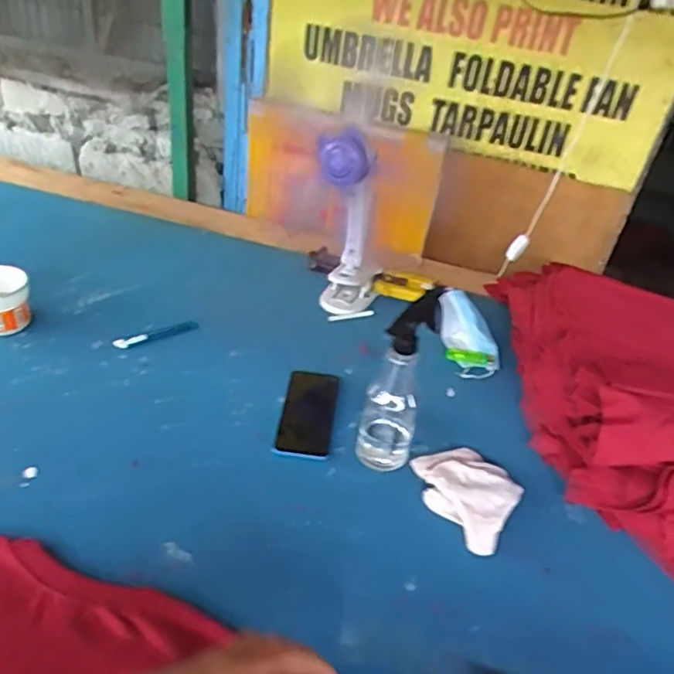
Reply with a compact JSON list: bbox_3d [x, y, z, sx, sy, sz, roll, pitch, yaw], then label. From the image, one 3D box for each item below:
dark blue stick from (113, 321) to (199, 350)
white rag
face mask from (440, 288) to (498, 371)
[{"bbox_3d":[-0.287,-0.004,0.949,0.136,0.007,0.022,-18,43,-30],"label":"dark blue stick"},{"bbox_3d":[0.163,0.189,0.743,0.107,0.035,0.147,-21,44,-33],"label":"white rag"},{"bbox_3d":[0.216,-0.008,1.017,0.088,0.025,0.168,-4,53,-13],"label":"face mask"}]

